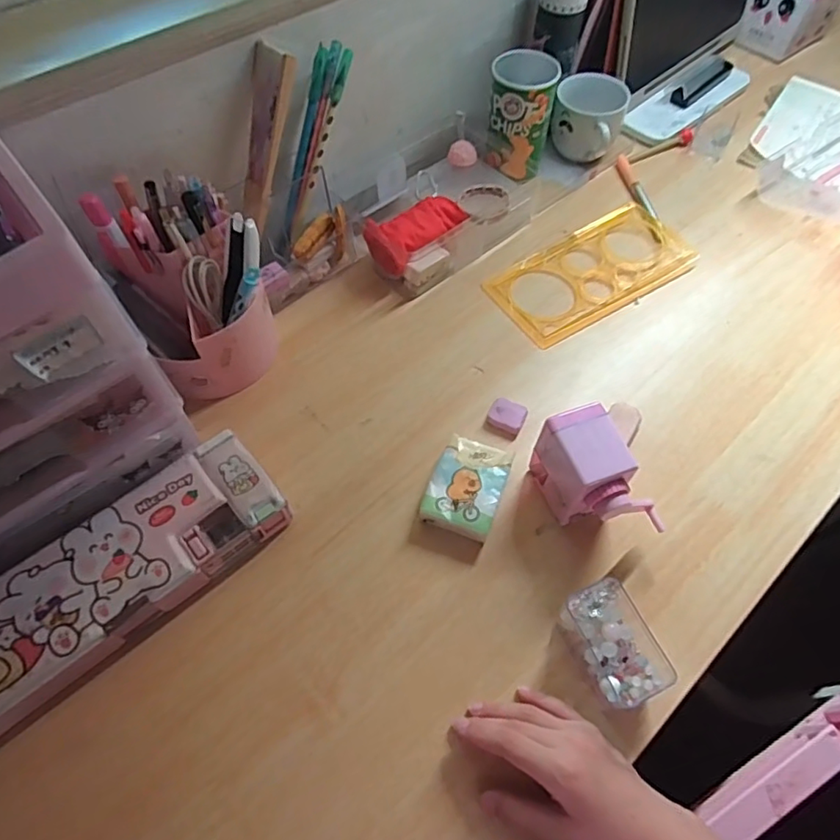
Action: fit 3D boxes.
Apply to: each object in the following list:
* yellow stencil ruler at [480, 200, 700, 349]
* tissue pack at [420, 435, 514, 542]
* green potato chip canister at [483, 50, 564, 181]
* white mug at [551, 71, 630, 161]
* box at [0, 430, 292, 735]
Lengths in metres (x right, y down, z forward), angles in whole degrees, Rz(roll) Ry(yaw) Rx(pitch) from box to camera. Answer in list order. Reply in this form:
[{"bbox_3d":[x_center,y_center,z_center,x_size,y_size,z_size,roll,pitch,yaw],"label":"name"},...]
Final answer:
[{"bbox_3d":[0.173,-0.152,0.578,0.209,0.009,0.105,-30,63,-15],"label":"yellow stencil ruler"},{"bbox_3d":[0.035,0.054,0.445,0.056,0.023,0.077,19,61,11],"label":"tissue pack"},{"bbox_3d":[0.106,-0.322,0.614,0.070,0.111,0.077,11,60,6],"label":"green potato chip canister"},{"bbox_3d":[0.186,-0.330,0.637,0.076,0.076,0.071,16,61,9],"label":"white mug"},{"bbox_3d":[-0.210,0.108,0.405,0.231,0.037,0.086,-38,67,-20],"label":"box"}]

